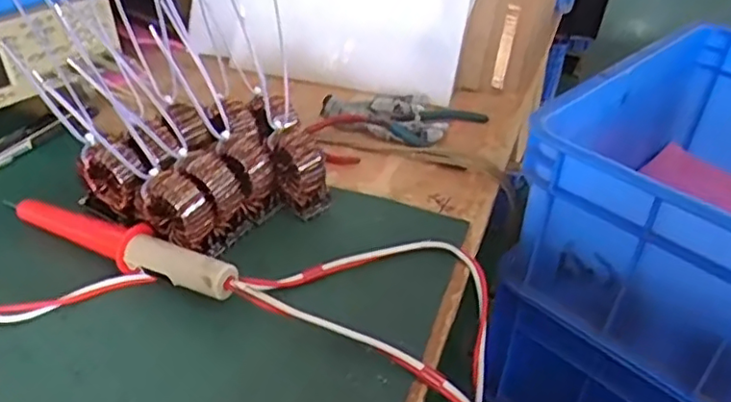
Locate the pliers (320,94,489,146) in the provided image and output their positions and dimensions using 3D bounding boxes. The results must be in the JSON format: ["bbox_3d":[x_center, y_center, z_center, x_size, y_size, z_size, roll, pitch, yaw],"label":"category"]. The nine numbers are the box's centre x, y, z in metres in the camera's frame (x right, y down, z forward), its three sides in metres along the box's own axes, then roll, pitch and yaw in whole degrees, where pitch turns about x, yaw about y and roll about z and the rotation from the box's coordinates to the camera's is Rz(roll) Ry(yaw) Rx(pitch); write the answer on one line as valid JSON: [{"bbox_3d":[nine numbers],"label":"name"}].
[{"bbox_3d":[0.047,-0.099,0.774,0.200,0.028,0.095,6,37,2],"label":"pliers"}]

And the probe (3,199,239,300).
[{"bbox_3d":[-0.214,0.033,0.548,0.245,0.038,0.038,19,39,19],"label":"probe"}]

